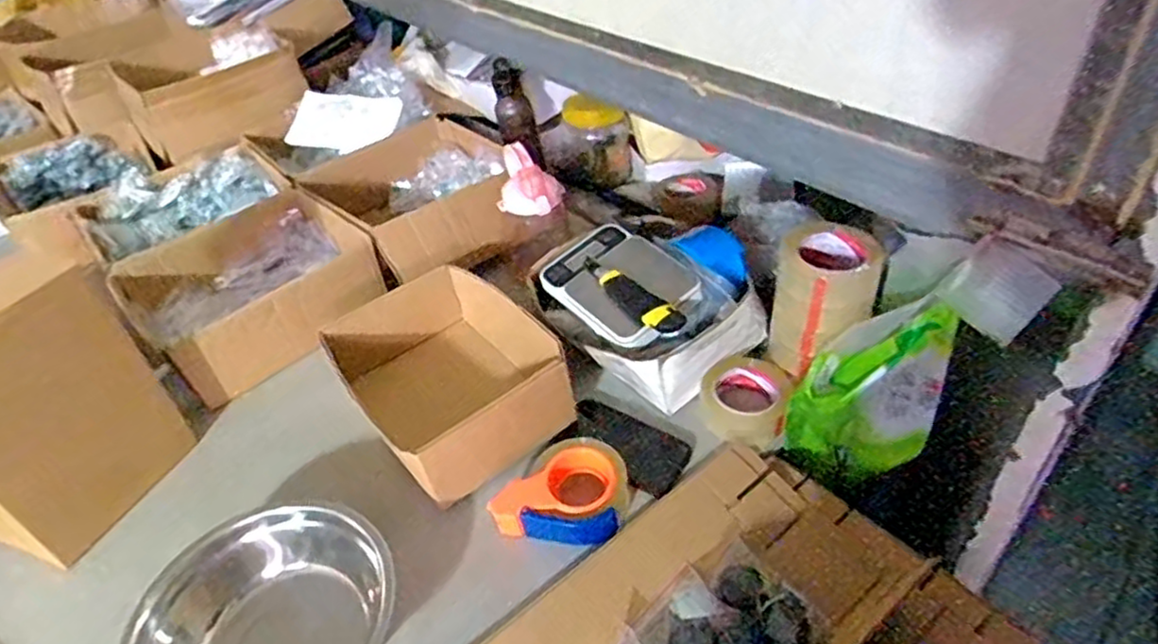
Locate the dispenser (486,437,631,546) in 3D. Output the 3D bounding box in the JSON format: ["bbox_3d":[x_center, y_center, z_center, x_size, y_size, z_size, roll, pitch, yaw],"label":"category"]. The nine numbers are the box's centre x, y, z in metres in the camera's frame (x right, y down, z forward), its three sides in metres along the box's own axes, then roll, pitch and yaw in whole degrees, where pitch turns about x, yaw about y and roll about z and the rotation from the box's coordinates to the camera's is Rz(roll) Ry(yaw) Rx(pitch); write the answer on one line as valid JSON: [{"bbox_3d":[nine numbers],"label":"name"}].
[{"bbox_3d":[-0.020,0.191,0.769,0.150,0.056,0.105,-2,41,5],"label":"dispenser"}]

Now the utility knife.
[{"bbox_3d":[0.063,-0.042,0.914,0.036,0.025,0.185,-29,46,-24],"label":"utility knife"}]

